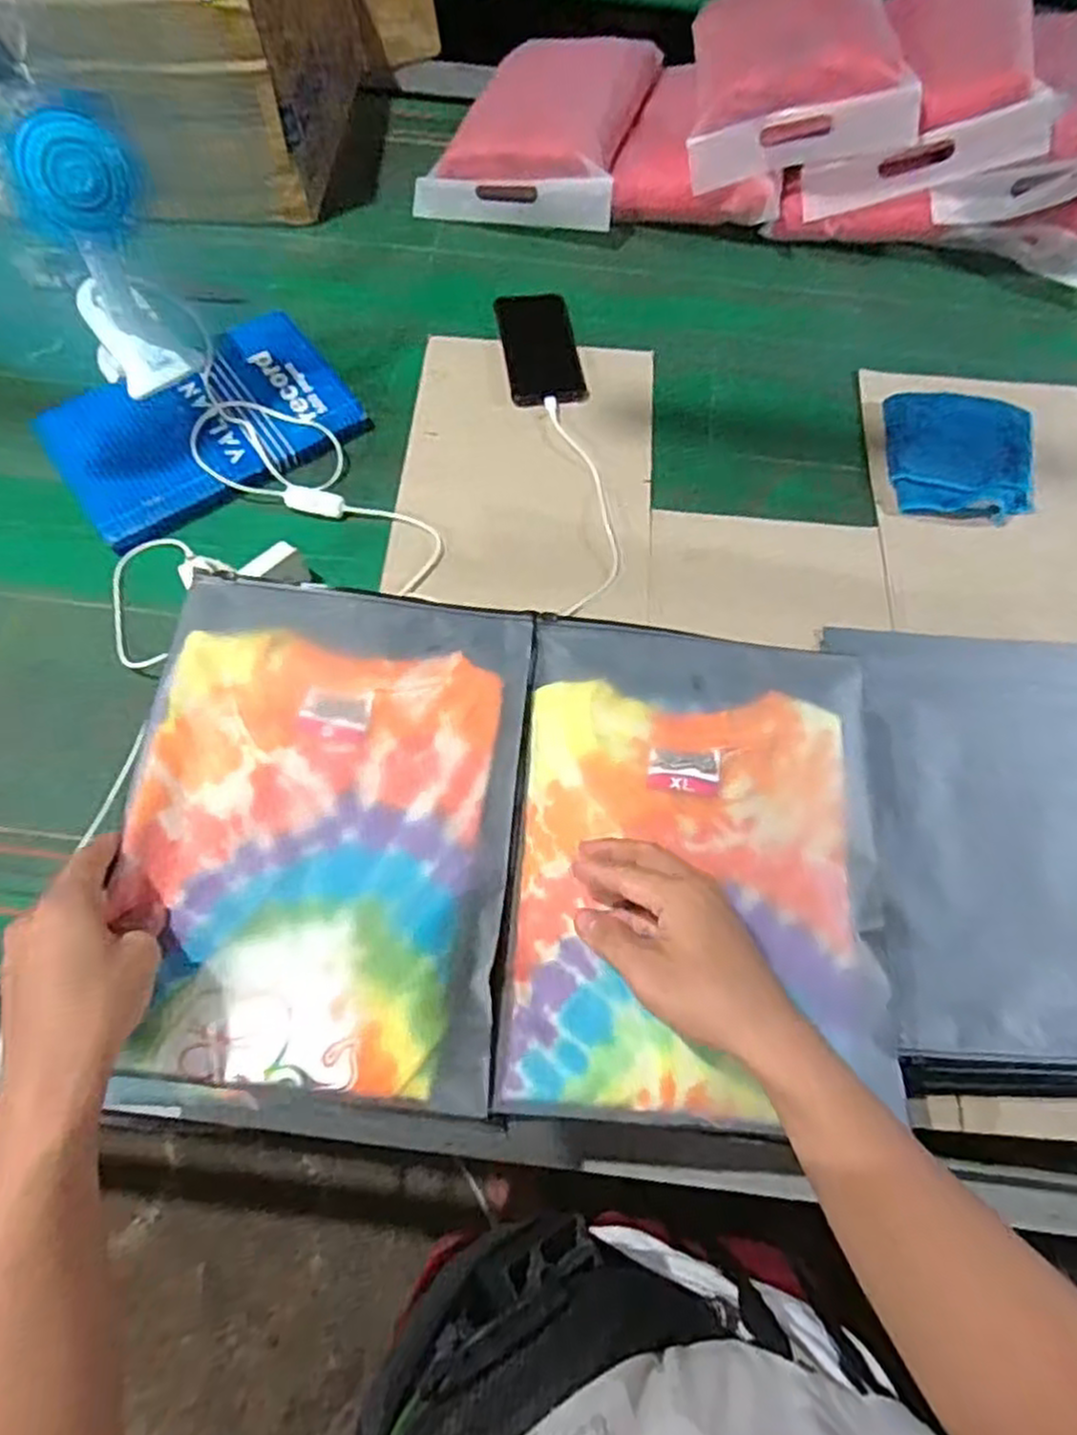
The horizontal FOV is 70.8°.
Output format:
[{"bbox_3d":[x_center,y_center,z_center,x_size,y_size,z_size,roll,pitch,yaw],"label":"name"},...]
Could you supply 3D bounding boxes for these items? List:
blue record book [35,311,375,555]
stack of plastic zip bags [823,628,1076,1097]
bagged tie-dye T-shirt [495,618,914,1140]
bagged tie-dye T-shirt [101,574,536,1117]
[{"bbox_3d":[-0.336,-0.298,0.775,0.282,0.020,0.176,-34,79,-15],"label":"blue record book"},{"bbox_3d":[0.393,0.096,0.631,0.255,0.014,0.389,1,65,-2],"label":"stack of plastic zip bags"},{"bbox_3d":[0.111,0.088,0.510,0.244,0.025,0.333,5,65,0],"label":"bagged tie-dye T-shirt"},{"bbox_3d":[-0.138,0.059,0.501,0.242,0.030,0.342,5,65,0],"label":"bagged tie-dye T-shirt"}]

